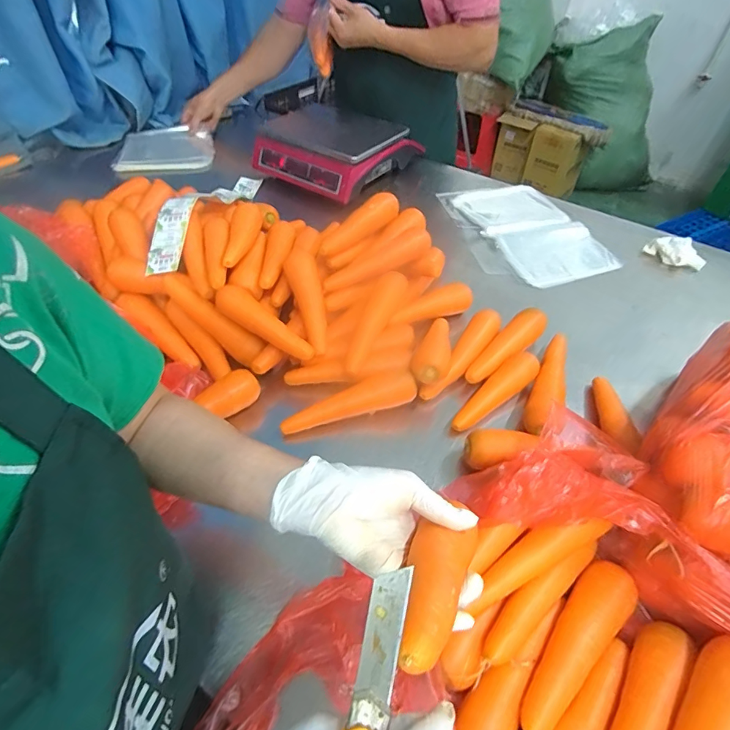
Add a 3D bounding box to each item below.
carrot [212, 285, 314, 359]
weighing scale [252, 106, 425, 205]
[{"bbox_3d":[-0.140,-0.057,0.603,0.157,0.045,0.036,30,53,23],"label":"carrot"},{"bbox_3d":[-0.071,-0.498,1.013,0.281,0.094,0.281,26,52,20],"label":"weighing scale"}]

